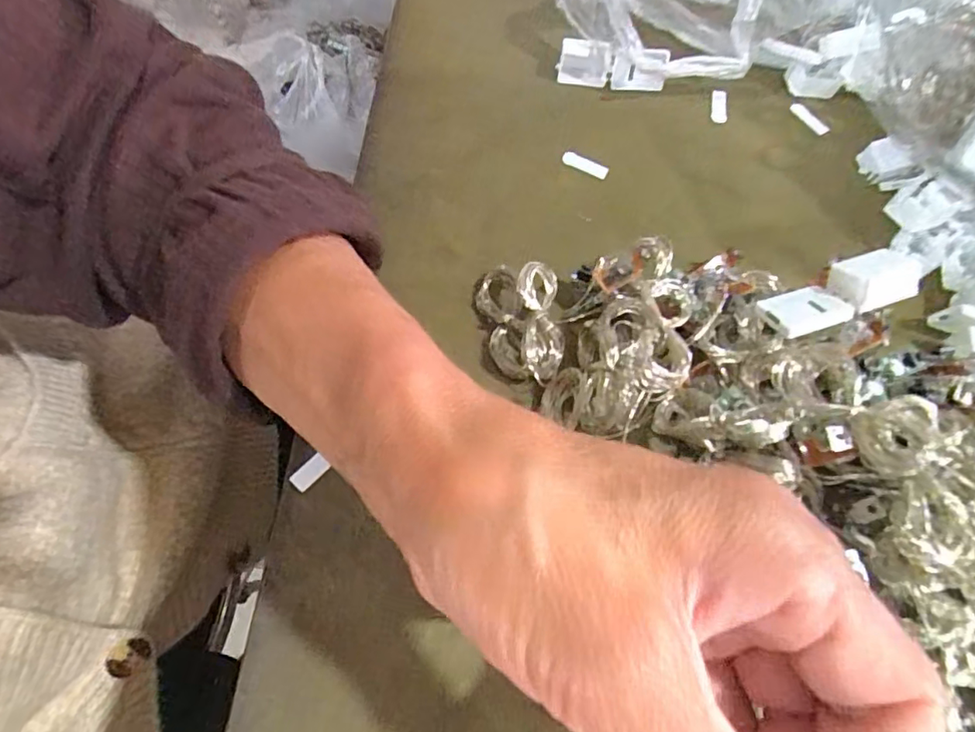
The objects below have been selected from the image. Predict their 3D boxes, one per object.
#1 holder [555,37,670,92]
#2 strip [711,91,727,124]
[{"bbox_3d":[0.063,-0.152,0.292,0.053,0.022,0.006,11,65,2],"label":"holder"},{"bbox_3d":[0.119,-0.133,0.295,0.008,0.004,0.019,7,76,3],"label":"strip"}]

